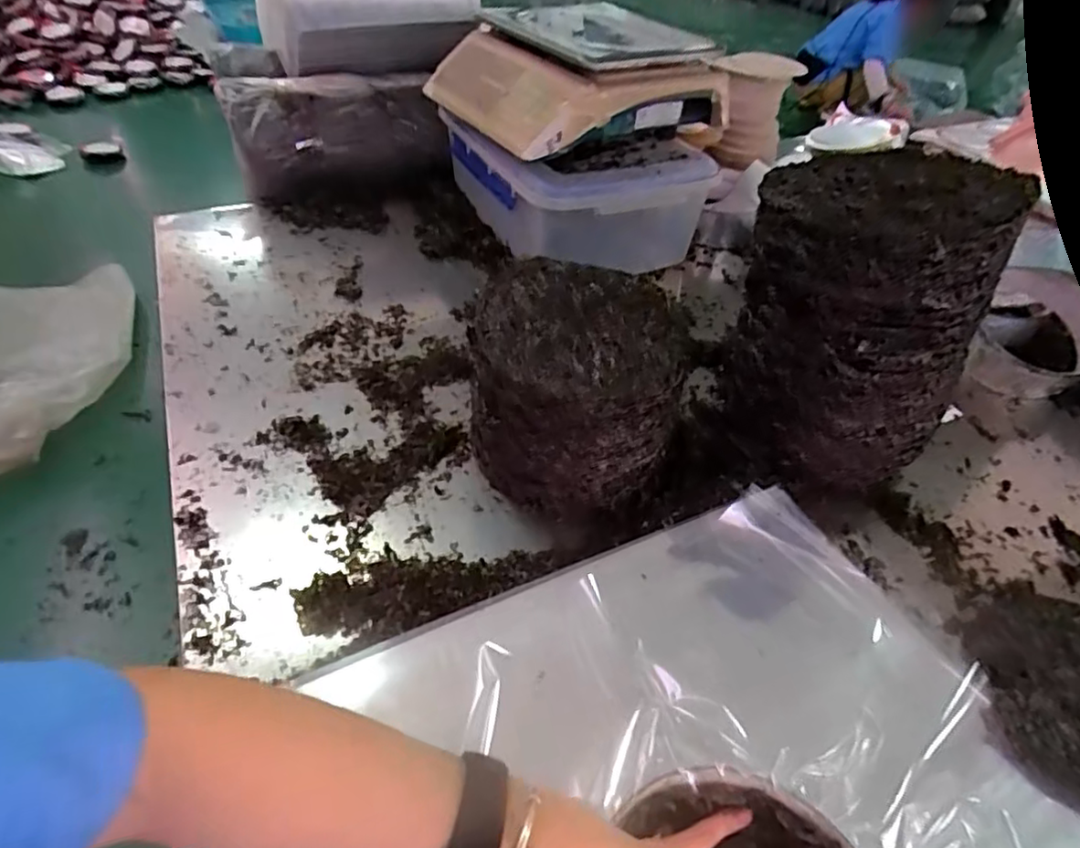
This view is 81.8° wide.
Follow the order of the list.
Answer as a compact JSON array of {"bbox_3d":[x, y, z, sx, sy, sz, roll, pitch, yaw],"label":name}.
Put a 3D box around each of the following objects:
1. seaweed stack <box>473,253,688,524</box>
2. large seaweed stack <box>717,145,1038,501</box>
[{"bbox_3d":[0.031,-0.037,0.608,0.189,0.153,0.201,0,44,-5],"label":"seaweed stack"},{"bbox_3d":[0.295,-0.096,0.607,0.212,0.285,0.204,22,46,18],"label":"large seaweed stack"}]

